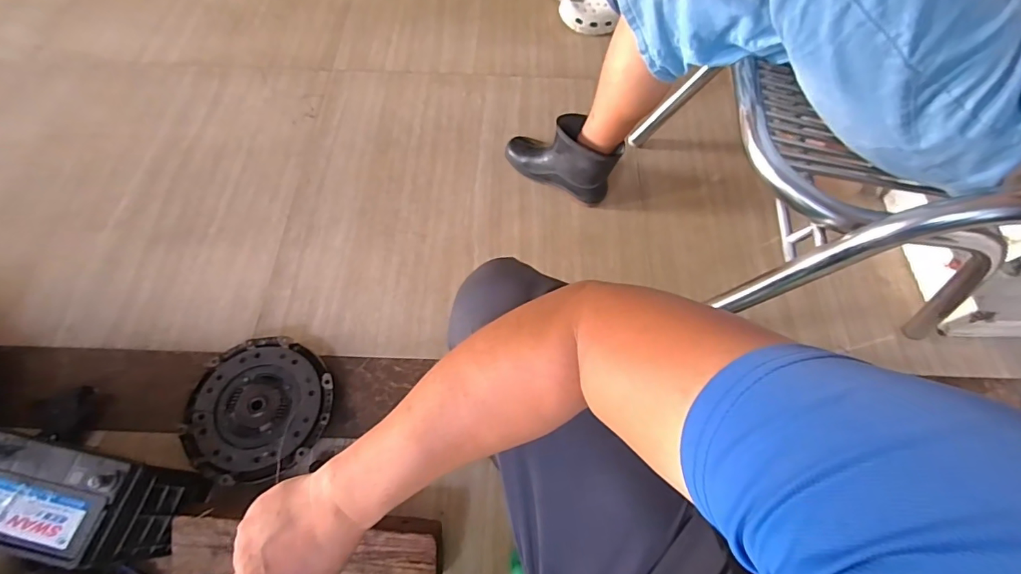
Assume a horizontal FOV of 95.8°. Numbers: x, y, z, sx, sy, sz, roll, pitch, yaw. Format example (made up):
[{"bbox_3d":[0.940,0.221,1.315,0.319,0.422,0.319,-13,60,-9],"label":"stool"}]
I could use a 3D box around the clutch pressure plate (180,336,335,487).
[{"bbox_3d":[-0.442,0.212,0.811,0.236,0.044,0.234,1,63,-1],"label":"clutch pressure plate"}]

